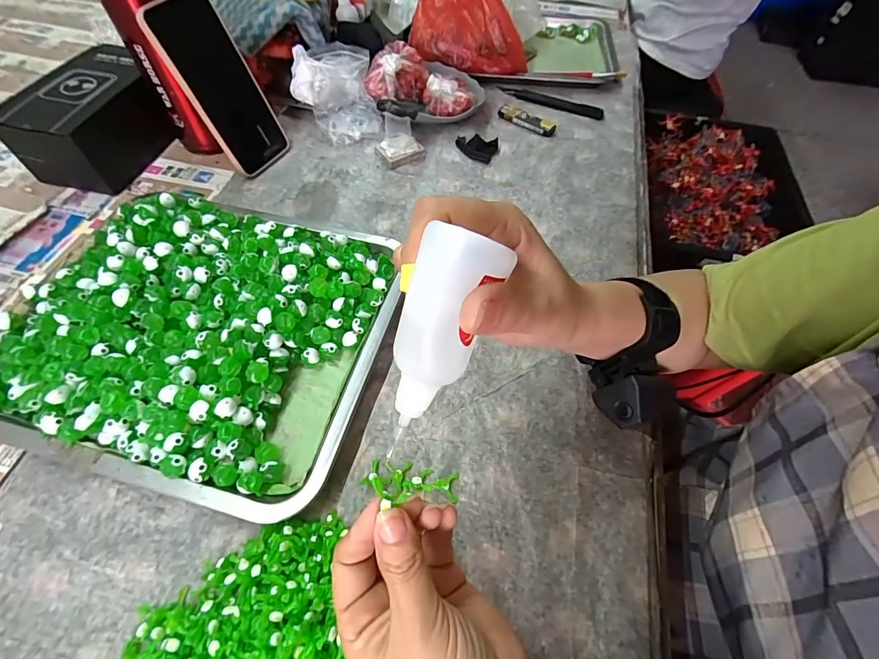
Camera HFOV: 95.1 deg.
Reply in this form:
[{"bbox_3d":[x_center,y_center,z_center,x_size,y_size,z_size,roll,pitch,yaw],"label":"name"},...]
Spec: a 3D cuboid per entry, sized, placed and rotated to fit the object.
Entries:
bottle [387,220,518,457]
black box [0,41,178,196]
[{"bbox_3d":[-0.002,0.004,0.157,0.030,0.027,0.085,21,104,12],"label":"bottle"},{"bbox_3d":[-0.382,-0.241,0.463,0.107,0.079,0.161,14,58,7],"label":"black box"}]

